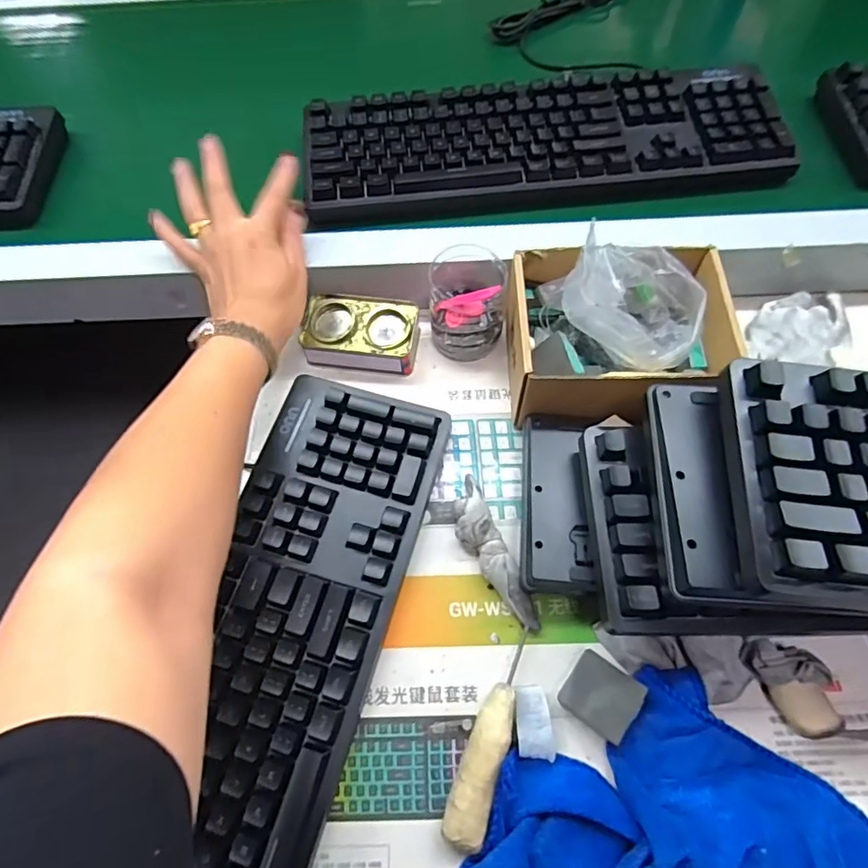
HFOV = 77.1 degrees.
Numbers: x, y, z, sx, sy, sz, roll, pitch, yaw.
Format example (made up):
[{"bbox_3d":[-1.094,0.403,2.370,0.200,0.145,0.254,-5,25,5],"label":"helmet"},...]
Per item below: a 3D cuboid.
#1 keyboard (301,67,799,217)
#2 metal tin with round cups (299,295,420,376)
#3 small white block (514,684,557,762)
[{"bbox_3d":[0.097,-0.269,0.501,0.425,0.030,0.131,-3,64,1],"label":"keyboard"},{"bbox_3d":[-0.064,-0.086,0.483,0.098,0.028,0.068,1,64,3],"label":"metal tin with round cups"},{"bbox_3d":[0.064,0.185,0.351,0.023,0.009,0.042,-5,64,0],"label":"small white block"}]

